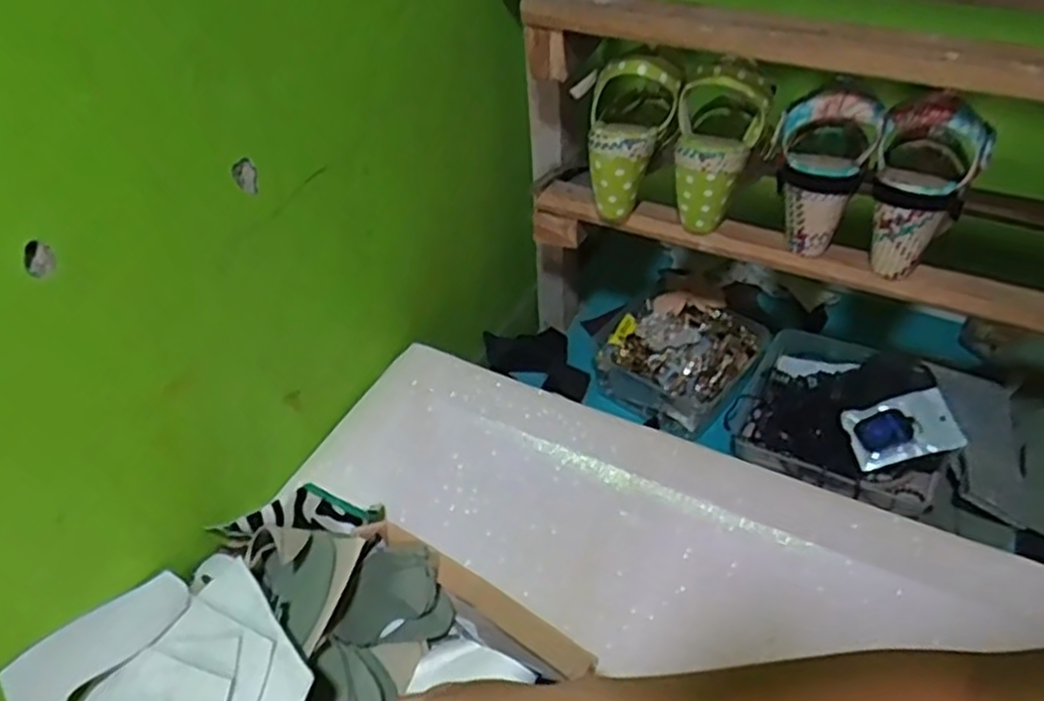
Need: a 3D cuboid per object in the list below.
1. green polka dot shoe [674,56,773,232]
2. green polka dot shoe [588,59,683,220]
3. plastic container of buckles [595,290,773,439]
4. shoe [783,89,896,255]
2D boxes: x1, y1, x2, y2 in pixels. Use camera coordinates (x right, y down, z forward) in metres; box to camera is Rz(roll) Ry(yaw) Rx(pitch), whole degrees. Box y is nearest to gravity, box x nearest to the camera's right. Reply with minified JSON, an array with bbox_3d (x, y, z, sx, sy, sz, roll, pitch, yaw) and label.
[{"bbox_3d":[0.170,-0.181,0.697,0.082,0.153,0.065,17,24,15],"label":"green polka dot shoe"},{"bbox_3d":[0.103,-0.203,0.724,0.080,0.137,0.084,5,43,8],"label":"green polka dot shoe"},{"bbox_3d":[0.186,0.008,0.908,0.163,0.072,0.157,24,49,26],"label":"plastic container of buckles"},{"bbox_3d":[0.260,-0.157,0.669,0.082,0.132,0.085,16,46,19],"label":"shoe"}]

